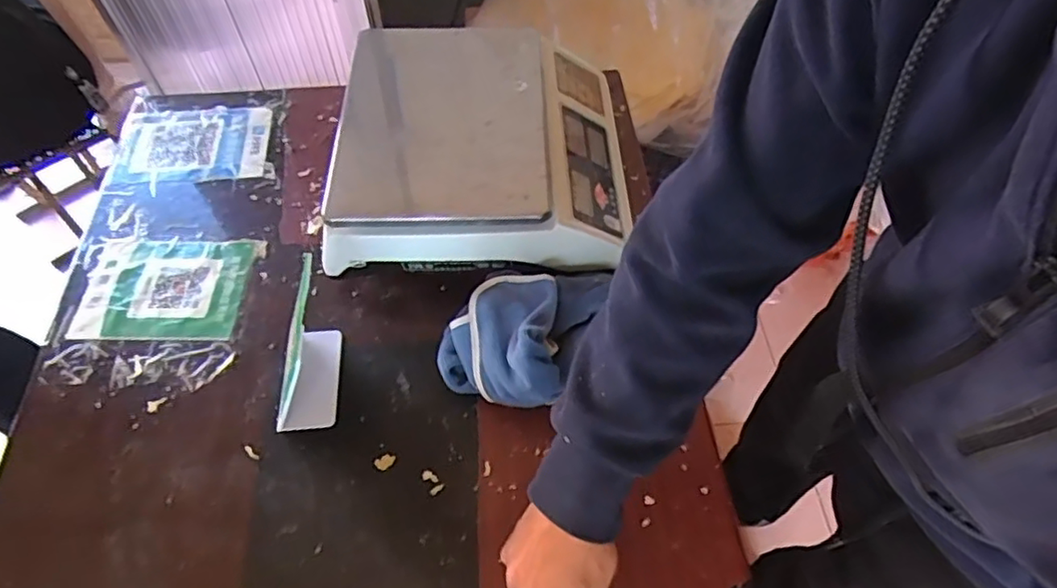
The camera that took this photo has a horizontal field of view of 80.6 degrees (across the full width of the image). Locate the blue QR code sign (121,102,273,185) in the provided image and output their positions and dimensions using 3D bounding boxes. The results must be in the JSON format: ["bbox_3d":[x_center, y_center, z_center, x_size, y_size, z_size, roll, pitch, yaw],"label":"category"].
[{"bbox_3d":[-0.441,-0.205,0.828,0.187,0.010,0.145,-6,57,-4],"label":"blue QR code sign"}]

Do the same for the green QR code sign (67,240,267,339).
[{"bbox_3d":[-0.411,-0.009,0.708,0.184,0.005,0.129,-1,57,-1],"label":"green QR code sign"}]

